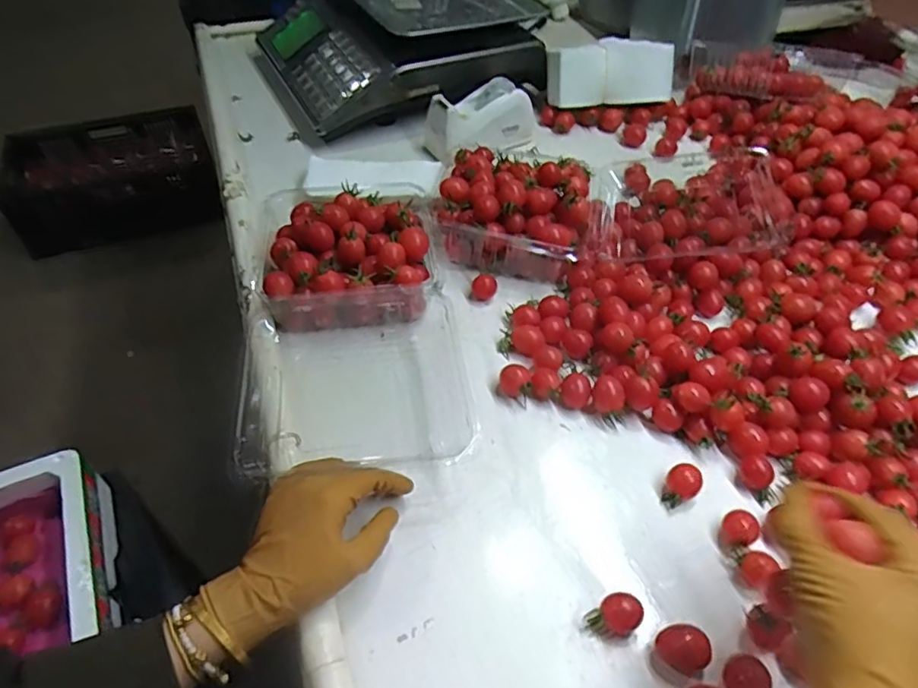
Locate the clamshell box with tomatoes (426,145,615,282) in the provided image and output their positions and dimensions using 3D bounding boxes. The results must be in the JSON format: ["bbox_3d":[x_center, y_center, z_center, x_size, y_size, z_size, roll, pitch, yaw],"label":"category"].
[{"bbox_3d":[0.071,-0.145,0.620,0.184,0.071,0.146,8,49,6],"label":"clamshell box with tomatoes"}]

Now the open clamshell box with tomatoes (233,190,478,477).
[{"bbox_3d":[-0.099,-0.028,0.538,0.180,0.082,0.318,-10,51,-9],"label":"open clamshell box with tomatoes"}]

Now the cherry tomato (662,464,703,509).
[{"bbox_3d":[0.170,0.109,0.446,0.023,0.020,0.031,33,56,25],"label":"cherry tomato"}]

